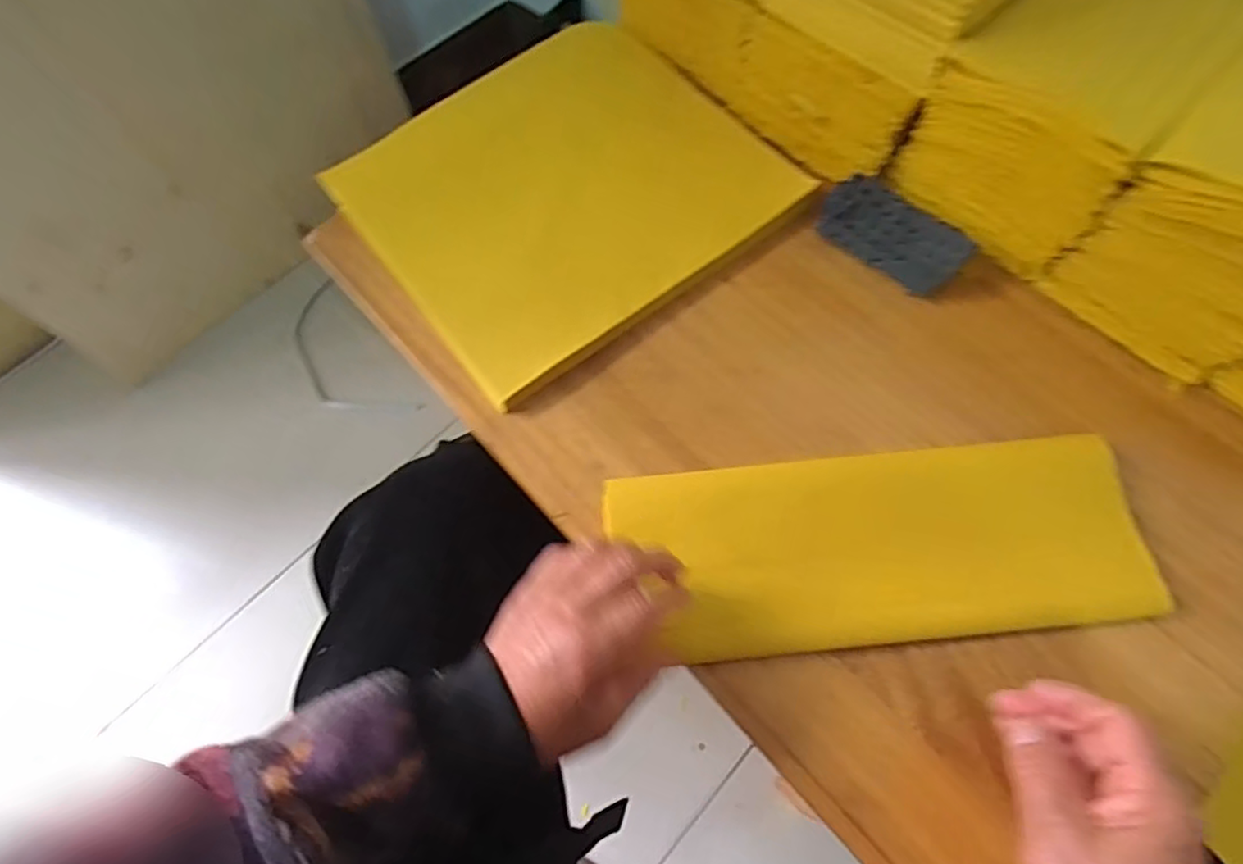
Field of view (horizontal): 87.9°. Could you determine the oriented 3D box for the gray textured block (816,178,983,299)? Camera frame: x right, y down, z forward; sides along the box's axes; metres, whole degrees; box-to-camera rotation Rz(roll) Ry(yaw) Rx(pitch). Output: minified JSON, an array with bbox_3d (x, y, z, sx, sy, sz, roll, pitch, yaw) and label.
[{"bbox_3d":[0.203,-0.151,0.482,0.108,0.025,0.061,42,73,18],"label":"gray textured block"}]

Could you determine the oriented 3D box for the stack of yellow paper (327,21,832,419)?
[{"bbox_3d":[-0.053,-0.205,0.524,0.301,0.013,0.288,-36,70,-13],"label":"stack of yellow paper"}]

